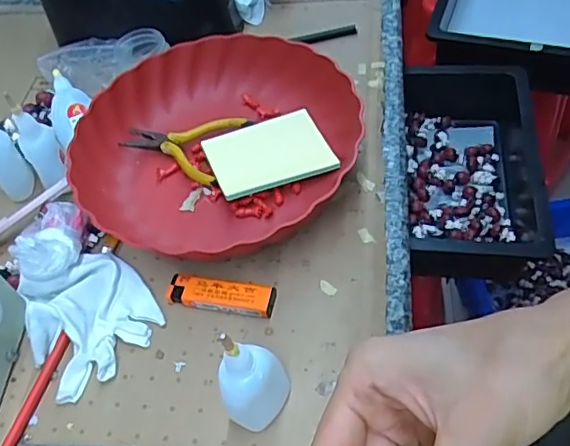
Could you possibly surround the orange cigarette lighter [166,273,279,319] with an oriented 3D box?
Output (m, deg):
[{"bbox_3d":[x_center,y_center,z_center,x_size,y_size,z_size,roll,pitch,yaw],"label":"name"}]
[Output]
[{"bbox_3d":[-0.047,0.052,0.429,0.080,0.014,0.023,8,55,9],"label":"orange cigarette lighter"}]

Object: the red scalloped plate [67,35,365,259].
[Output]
[{"bbox_3d":[-0.067,-0.078,0.500,0.231,0.046,0.214,-1,54,2],"label":"red scalloped plate"}]

